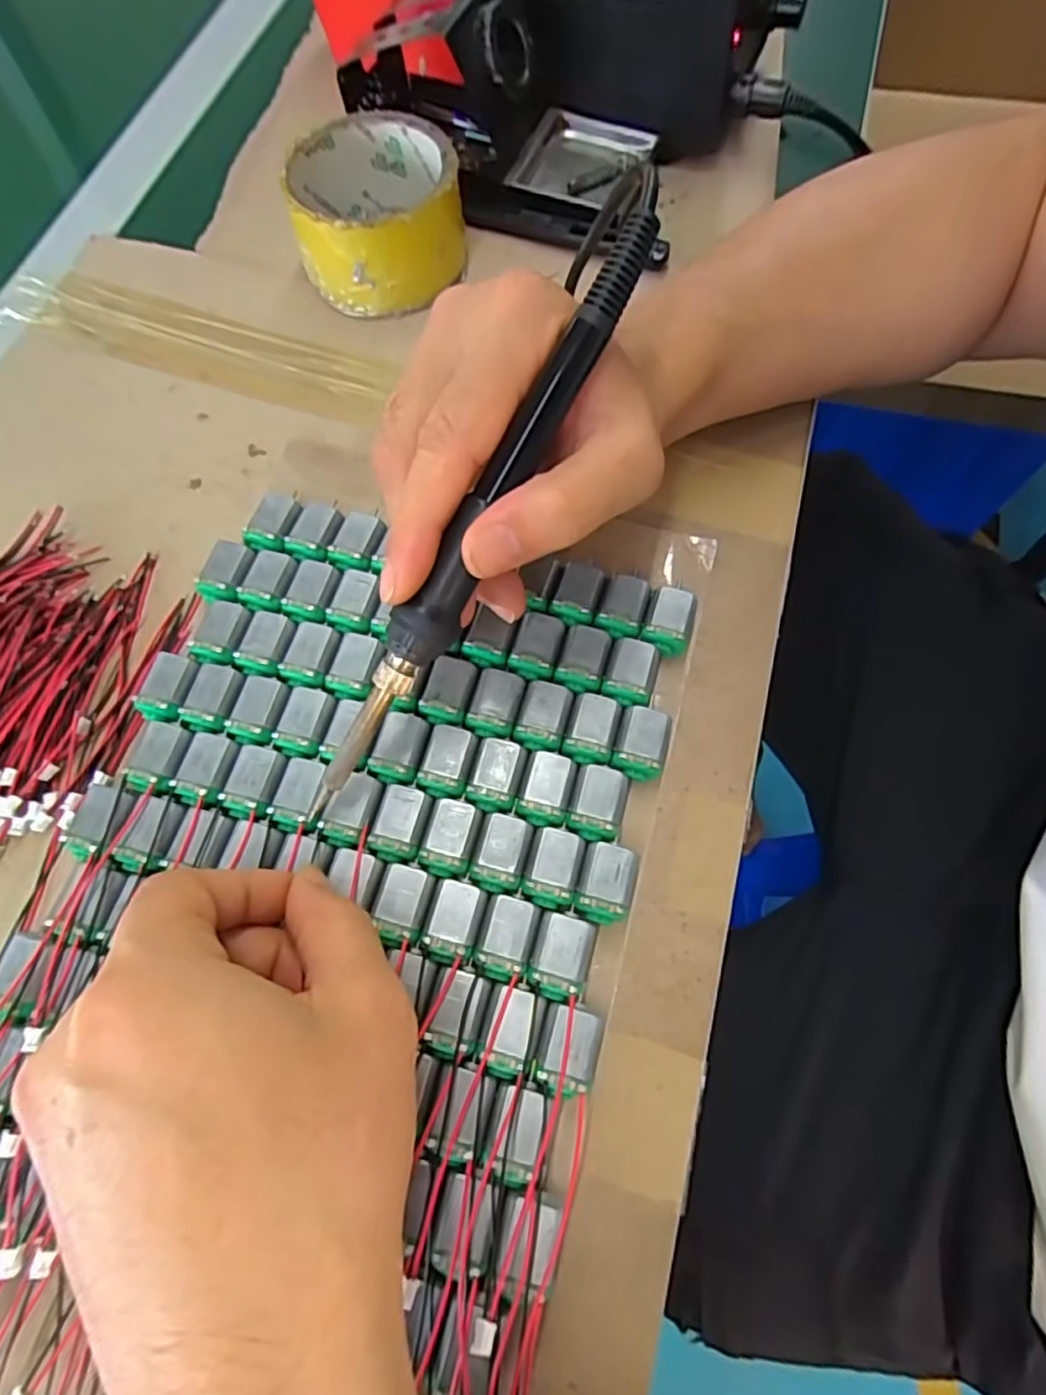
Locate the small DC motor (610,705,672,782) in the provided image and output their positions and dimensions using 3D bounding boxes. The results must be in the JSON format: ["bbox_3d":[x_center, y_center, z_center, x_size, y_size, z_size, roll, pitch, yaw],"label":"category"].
[{"bbox_3d":[0.045,0.019,0.255,0.019,0.016,0.027,16,70,6],"label":"small DC motor"}]

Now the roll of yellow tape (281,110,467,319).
[{"bbox_3d":[-0.072,-0.245,0.336,0.081,0.049,0.082,0,70,0],"label":"roll of yellow tape"}]

